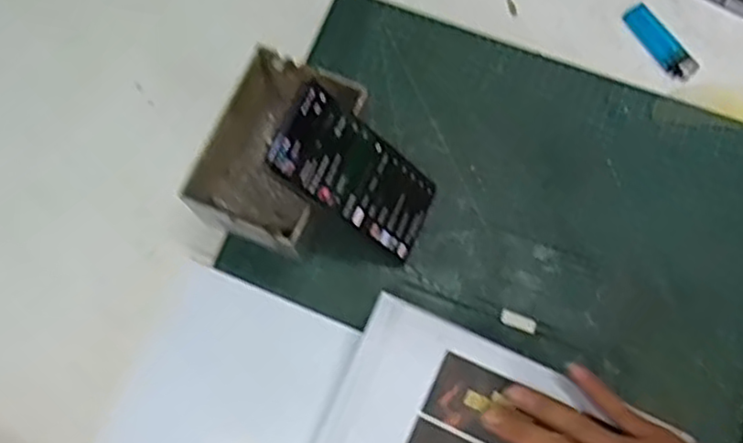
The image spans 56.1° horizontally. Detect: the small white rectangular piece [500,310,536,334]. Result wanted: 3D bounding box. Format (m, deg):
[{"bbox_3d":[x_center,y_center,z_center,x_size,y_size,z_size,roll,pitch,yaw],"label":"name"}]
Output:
[{"bbox_3d":[0.120,0.081,0.568,0.030,0.004,0.012,22,75,7],"label":"small white rectangular piece"}]

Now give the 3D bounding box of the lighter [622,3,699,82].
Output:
[{"bbox_3d":[0.261,-0.162,0.633,0.025,0.010,0.081,-33,76,-9],"label":"lighter"}]

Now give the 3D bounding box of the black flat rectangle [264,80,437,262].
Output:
[{"bbox_3d":[-0.007,-0.033,0.531,0.008,0.165,0.070,6,68,45],"label":"black flat rectangle"}]

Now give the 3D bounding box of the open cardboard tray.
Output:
[{"bbox_3d":[-0.078,-0.052,0.565,0.092,0.083,0.137,26,75,8],"label":"open cardboard tray"}]

